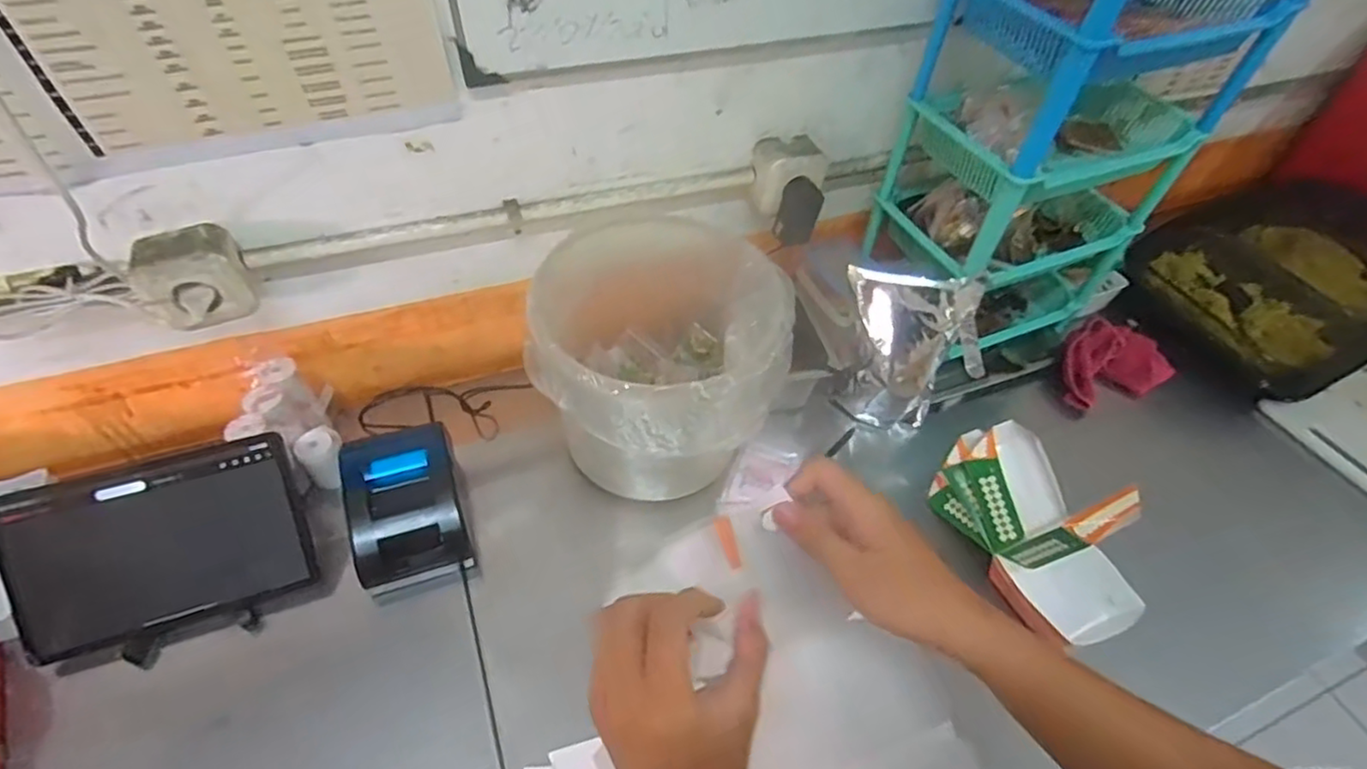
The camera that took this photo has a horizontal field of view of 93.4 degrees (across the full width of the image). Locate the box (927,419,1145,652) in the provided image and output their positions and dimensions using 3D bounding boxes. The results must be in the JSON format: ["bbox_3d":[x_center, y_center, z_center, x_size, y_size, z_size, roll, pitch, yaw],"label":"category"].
[{"bbox_3d":[0.390,0.167,0.735,0.110,0.227,0.225,-18,54,-18],"label":"box"}]

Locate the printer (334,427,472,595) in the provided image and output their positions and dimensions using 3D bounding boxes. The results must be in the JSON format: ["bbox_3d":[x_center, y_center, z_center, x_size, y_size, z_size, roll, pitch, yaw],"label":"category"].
[{"bbox_3d":[-0.293,0.135,0.713,0.130,0.104,0.146,-15,54,-16],"label":"printer"}]

